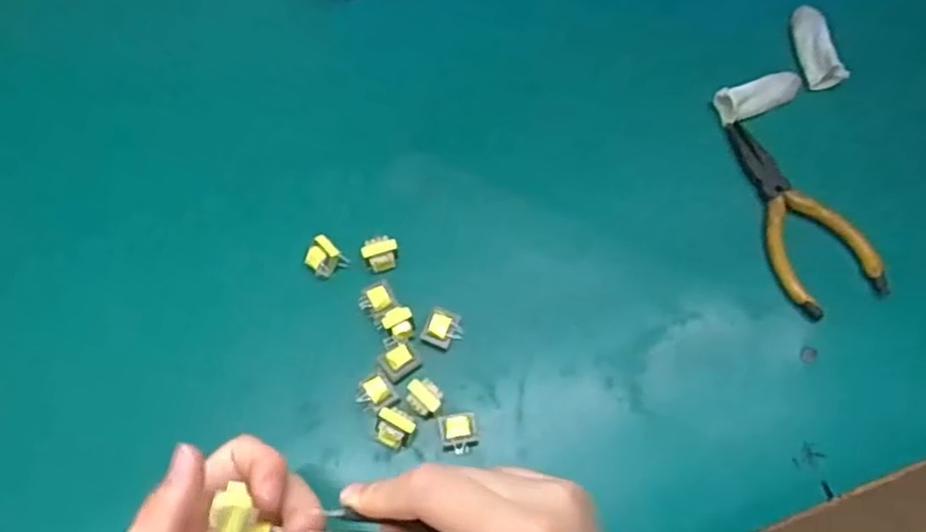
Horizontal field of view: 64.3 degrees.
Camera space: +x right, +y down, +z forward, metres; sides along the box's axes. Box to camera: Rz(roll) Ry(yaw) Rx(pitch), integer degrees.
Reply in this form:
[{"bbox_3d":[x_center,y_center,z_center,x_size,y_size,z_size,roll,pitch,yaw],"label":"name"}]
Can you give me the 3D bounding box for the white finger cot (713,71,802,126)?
[{"bbox_3d":[0.192,-0.111,0.472,0.058,0.014,0.024,-20,71,-9],"label":"white finger cot"}]

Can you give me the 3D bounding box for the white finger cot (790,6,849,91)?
[{"bbox_3d":[0.233,-0.148,0.486,0.023,0.017,0.065,-2,69,-2],"label":"white finger cot"}]

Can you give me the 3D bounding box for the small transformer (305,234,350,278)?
[{"bbox_3d":[-0.079,-0.004,0.424,0.018,0.017,0.018,32,72,11],"label":"small transformer"}]

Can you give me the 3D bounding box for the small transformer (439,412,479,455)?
[{"bbox_3d":[-0.001,0.089,0.393,0.020,0.016,0.019,-10,70,-5],"label":"small transformer"}]

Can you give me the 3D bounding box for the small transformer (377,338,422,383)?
[{"bbox_3d":[-0.036,0.051,0.407,0.022,0.018,0.020,-37,74,-14],"label":"small transformer"}]

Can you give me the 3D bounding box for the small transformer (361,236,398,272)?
[{"bbox_3d":[-0.047,-0.006,0.427,0.019,0.018,0.016,-24,71,-10],"label":"small transformer"}]

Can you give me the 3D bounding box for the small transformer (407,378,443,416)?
[{"bbox_3d":[-0.021,0.072,0.398,0.019,0.018,0.016,33,72,11],"label":"small transformer"}]

